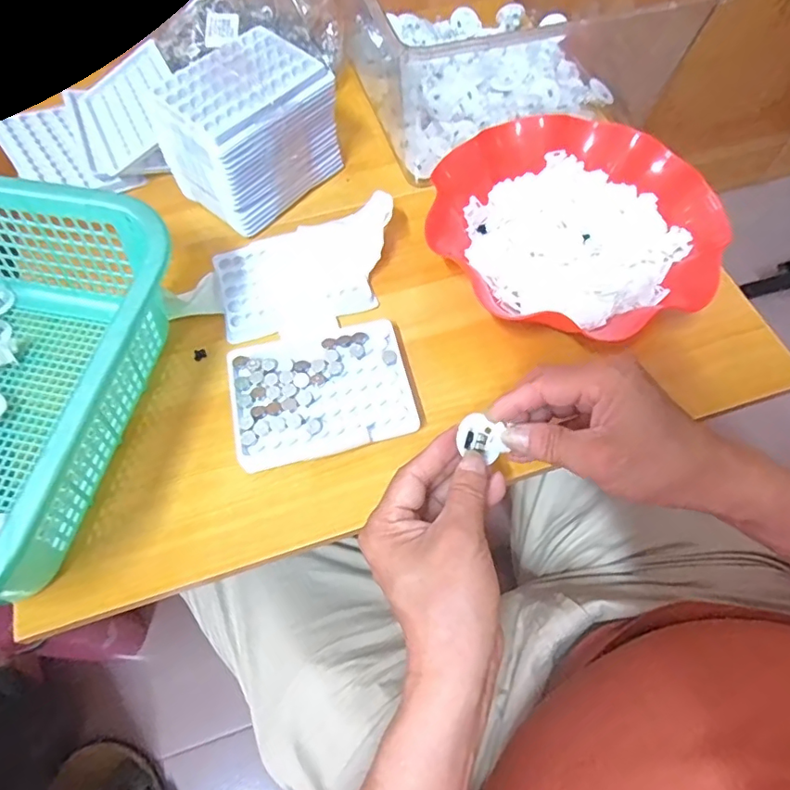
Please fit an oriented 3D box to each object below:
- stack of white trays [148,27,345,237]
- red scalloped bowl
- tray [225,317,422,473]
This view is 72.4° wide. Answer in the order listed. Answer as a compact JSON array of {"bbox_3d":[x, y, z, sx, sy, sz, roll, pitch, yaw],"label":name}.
[{"bbox_3d":[-0.125,-0.231,0.476,0.093,0.098,0.133,40,69,17],"label":"stack of white trays"},{"bbox_3d":[0.143,-0.138,0.452,0.223,0.058,0.203,0,63,-1],"label":"red scalloped bowl"},{"bbox_3d":[-0.057,-0.005,0.411,0.131,0.020,0.110,-14,64,-8],"label":"tray"}]

